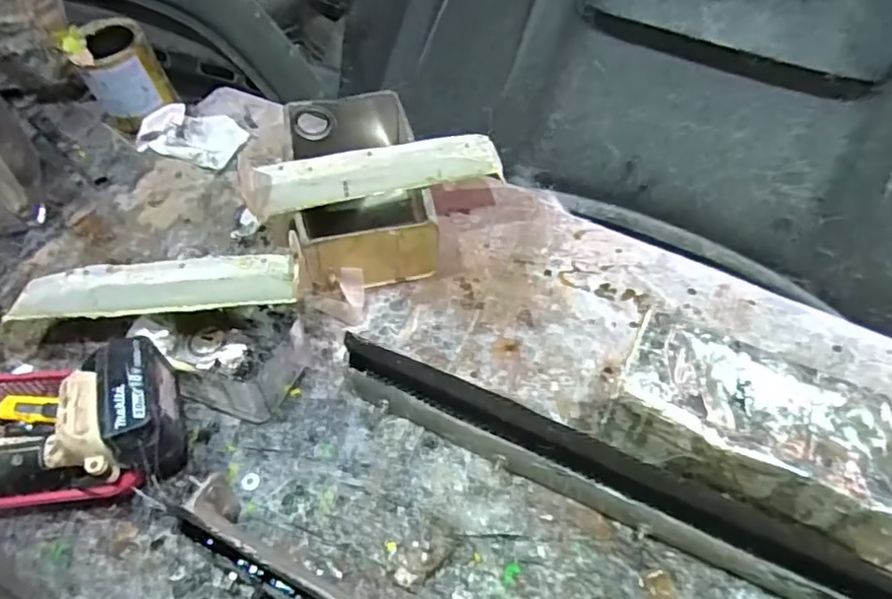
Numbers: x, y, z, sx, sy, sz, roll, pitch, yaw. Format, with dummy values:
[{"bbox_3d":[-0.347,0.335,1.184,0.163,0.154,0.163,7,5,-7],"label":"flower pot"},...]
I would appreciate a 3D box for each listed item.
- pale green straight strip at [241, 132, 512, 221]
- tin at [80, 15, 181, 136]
[{"bbox_3d":[-0.088,-0.157,0.736,0.310,0.021,0.077,-9,56,-8],"label":"pale green straight strip"},{"bbox_3d":[-0.472,-0.324,0.888,0.099,0.140,0.099,1,55,-1],"label":"tin"}]

